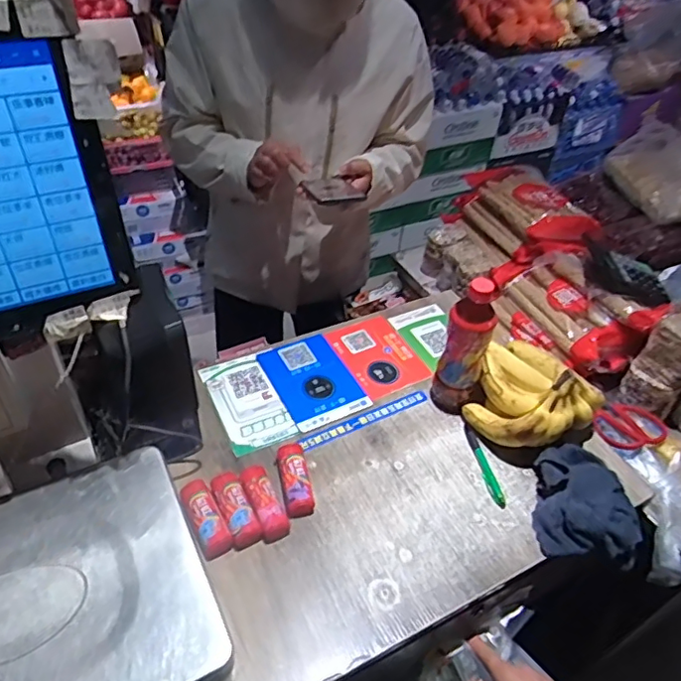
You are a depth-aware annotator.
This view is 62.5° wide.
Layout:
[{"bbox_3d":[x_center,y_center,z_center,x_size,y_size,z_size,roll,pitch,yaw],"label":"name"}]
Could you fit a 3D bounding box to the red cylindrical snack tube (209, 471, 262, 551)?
[{"bbox_3d":[-0.131,0.207,0.690,0.035,0.026,0.099,-19,49,-22],"label":"red cylindrical snack tube"}]

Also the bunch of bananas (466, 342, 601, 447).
[{"bbox_3d":[0.274,0.064,0.795,0.170,0.092,0.184,22,46,17],"label":"bunch of bananas"}]

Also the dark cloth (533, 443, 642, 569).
[{"bbox_3d":[0.318,0.205,0.719,0.129,0.062,0.148,8,44,3],"label":"dark cloth"}]

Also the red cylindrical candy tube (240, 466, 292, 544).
[{"bbox_3d":[-0.095,0.201,0.699,0.035,0.029,0.093,-18,49,-22],"label":"red cylindrical candy tube"}]

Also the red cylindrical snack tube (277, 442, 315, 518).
[{"bbox_3d":[-0.060,0.177,0.727,0.035,0.030,0.106,-7,45,-12],"label":"red cylindrical snack tube"}]

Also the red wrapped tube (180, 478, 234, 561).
[{"bbox_3d":[-0.163,0.214,0.677,0.036,0.030,0.096,-21,50,-24],"label":"red wrapped tube"}]

